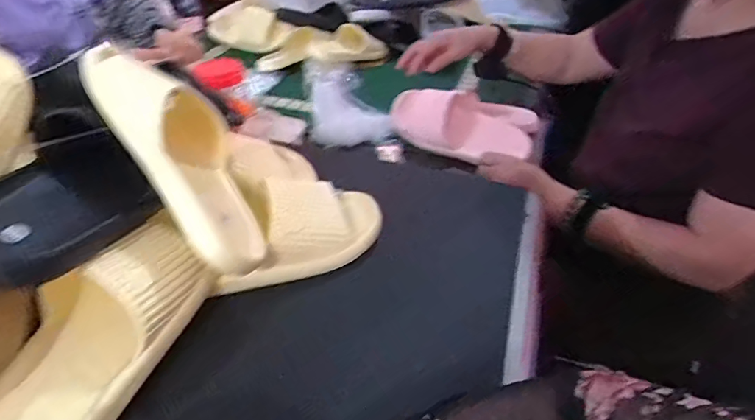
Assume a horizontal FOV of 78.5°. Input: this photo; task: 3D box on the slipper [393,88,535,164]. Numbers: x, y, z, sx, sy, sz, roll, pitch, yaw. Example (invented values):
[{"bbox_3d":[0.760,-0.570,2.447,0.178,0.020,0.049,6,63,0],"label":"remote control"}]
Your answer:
[{"bbox_3d":[0.141,-0.158,0.824,0.264,0.095,0.085,29,46,30],"label":"slipper"}]

